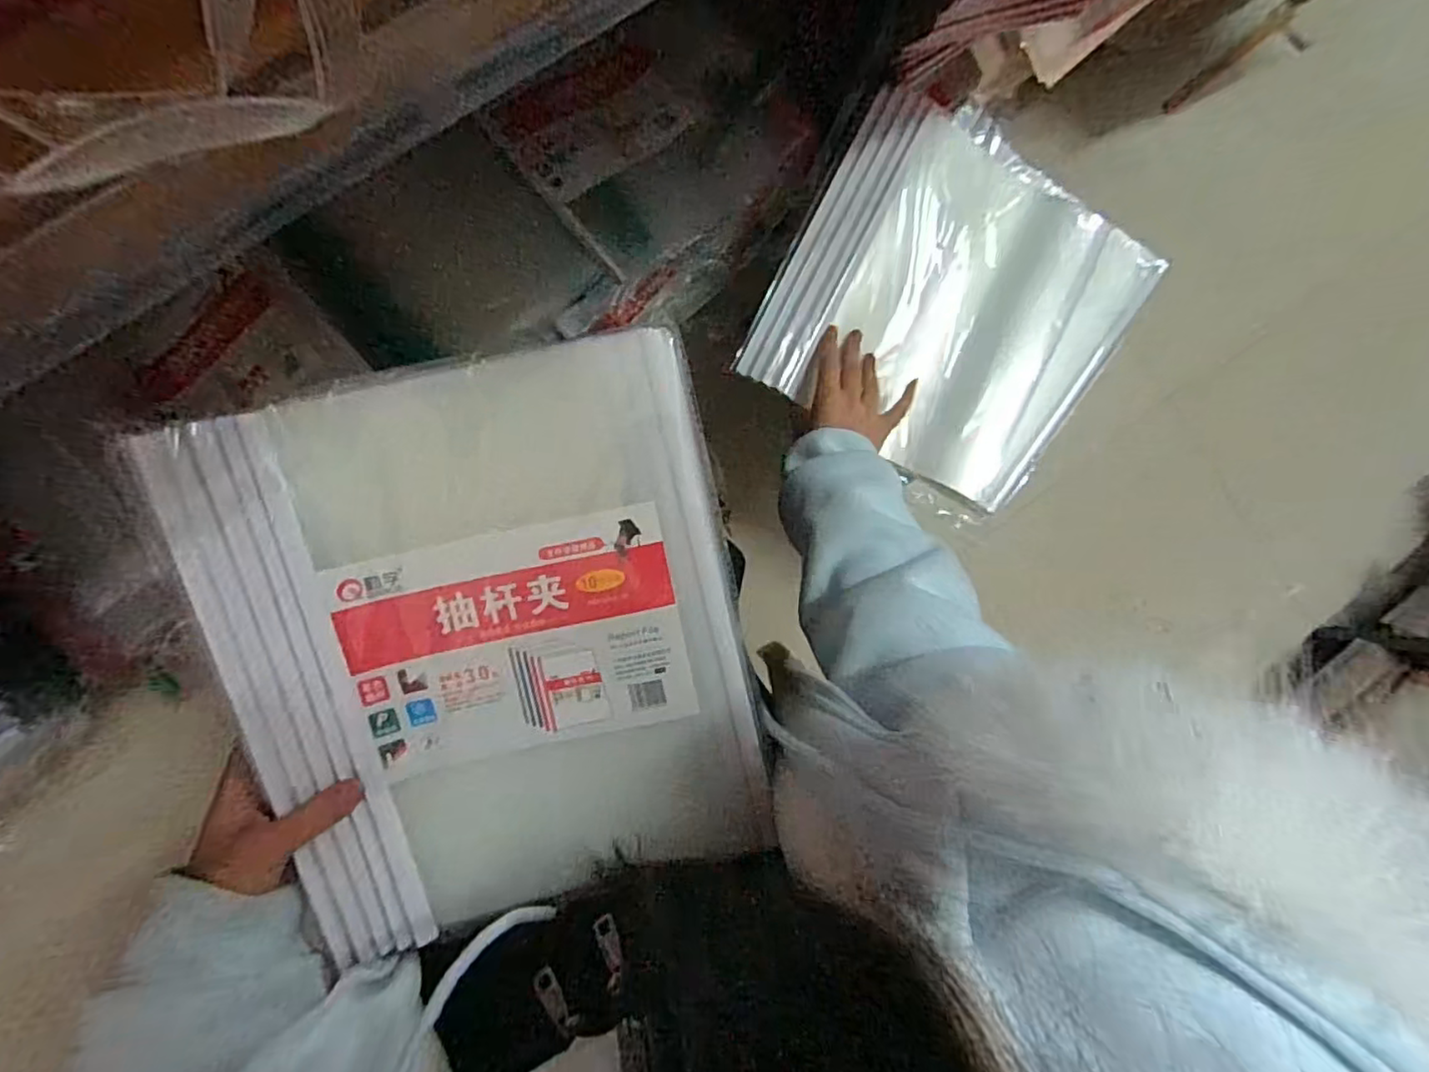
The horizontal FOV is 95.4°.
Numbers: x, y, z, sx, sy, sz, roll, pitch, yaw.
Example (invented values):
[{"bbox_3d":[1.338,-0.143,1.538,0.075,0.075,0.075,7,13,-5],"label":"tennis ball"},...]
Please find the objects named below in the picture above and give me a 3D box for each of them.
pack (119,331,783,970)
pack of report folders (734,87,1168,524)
[{"bbox_3d":[-0.115,0.066,0.350,0.263,0.036,0.302,-15,99,-5],"label":"pack"},{"bbox_3d":[0.225,-0.216,0.612,0.302,0.045,0.319,29,86,-5],"label":"pack of report folders"}]

